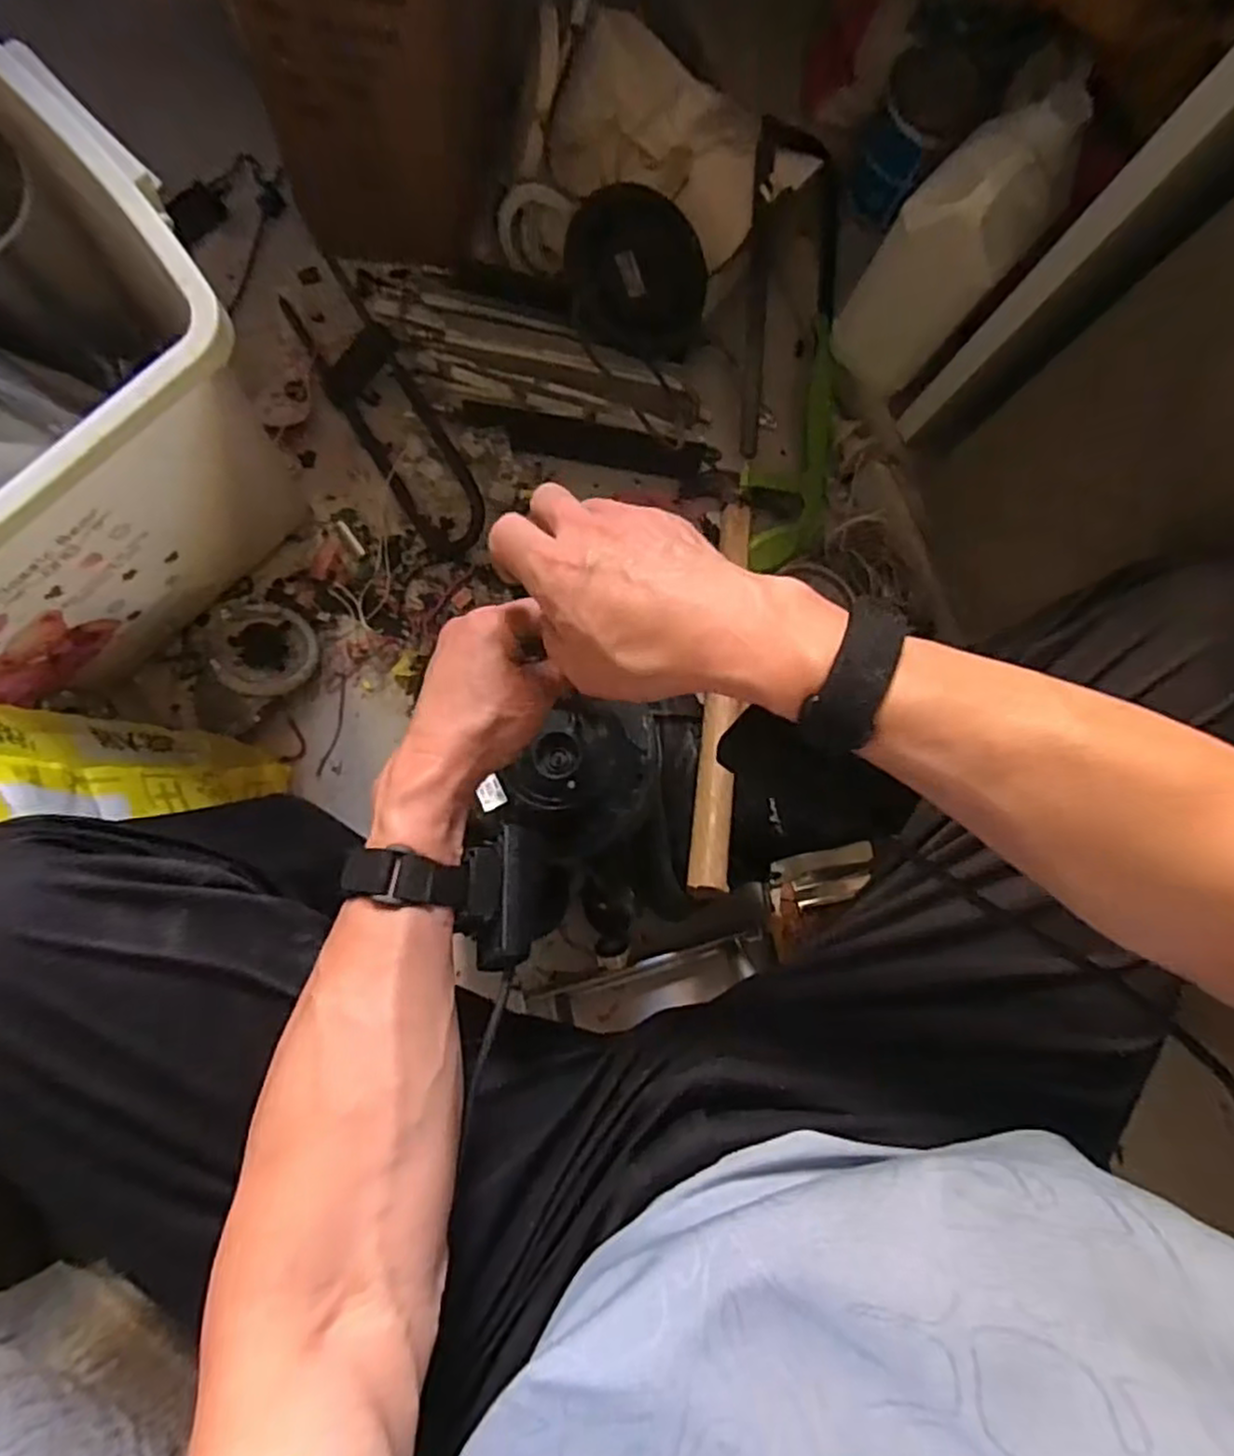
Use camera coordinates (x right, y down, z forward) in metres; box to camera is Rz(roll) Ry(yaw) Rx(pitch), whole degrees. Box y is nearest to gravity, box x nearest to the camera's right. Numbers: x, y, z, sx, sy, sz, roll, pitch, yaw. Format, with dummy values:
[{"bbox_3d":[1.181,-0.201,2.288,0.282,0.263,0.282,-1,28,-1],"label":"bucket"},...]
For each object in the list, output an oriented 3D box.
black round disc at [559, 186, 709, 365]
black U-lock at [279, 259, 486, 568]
[{"bbox_3d":[0.026,-0.442,0.718,0.154,0.031,0.135,-12,122,-30],"label":"black round disc"},{"bbox_3d":[-0.239,-0.332,0.745,0.087,0.055,0.334,-29,89,-6],"label":"black U-lock"}]

